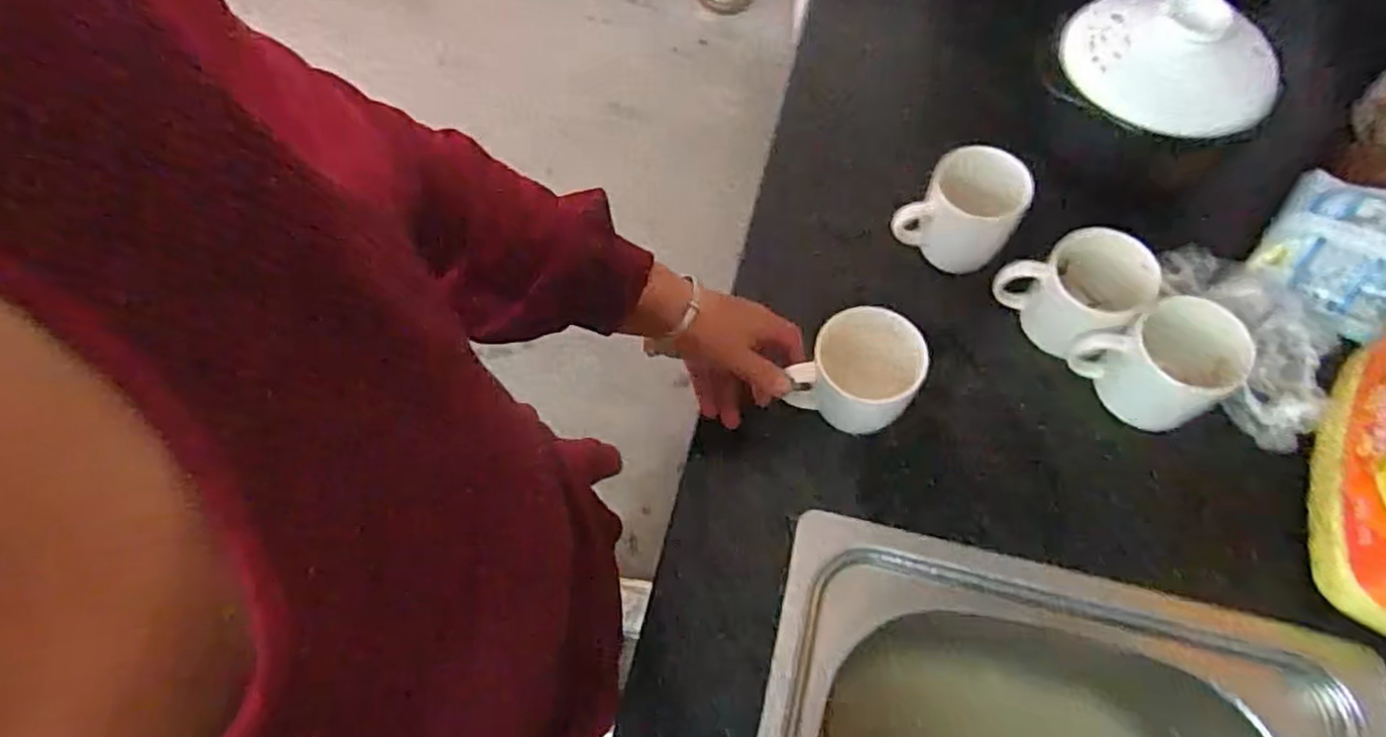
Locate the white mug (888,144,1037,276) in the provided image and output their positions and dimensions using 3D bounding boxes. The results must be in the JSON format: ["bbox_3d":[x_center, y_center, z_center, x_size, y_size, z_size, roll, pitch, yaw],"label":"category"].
[{"bbox_3d":[0.223,-0.128,0.607,0.092,0.090,0.081,21,67,12],"label":"white mug"}]

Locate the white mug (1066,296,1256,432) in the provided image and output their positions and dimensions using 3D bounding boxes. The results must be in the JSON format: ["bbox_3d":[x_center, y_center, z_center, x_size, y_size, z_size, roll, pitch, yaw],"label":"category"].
[{"bbox_3d":[0.356,-0.009,0.545,0.071,0.074,0.096,-39,69,-15],"label":"white mug"}]

